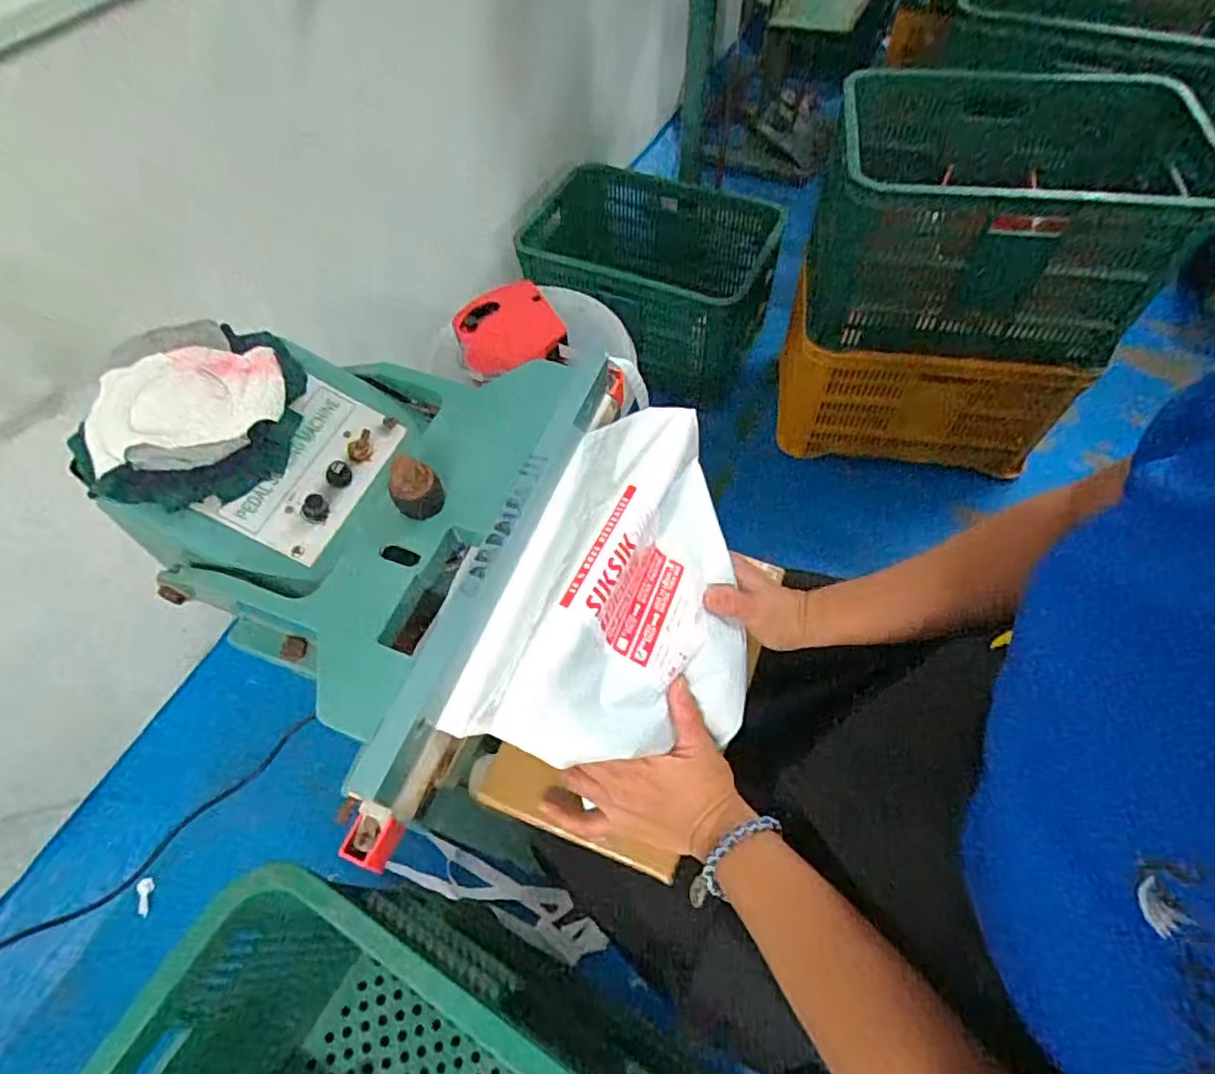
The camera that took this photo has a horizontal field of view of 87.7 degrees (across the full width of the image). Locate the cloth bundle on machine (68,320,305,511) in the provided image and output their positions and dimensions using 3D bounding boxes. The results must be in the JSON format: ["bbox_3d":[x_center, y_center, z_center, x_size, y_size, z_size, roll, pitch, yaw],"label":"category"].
[{"bbox_3d":[-0.297,-0.088,0.448,0.138,0.044,0.150,-2,59,2],"label":"cloth bundle on machine"}]

